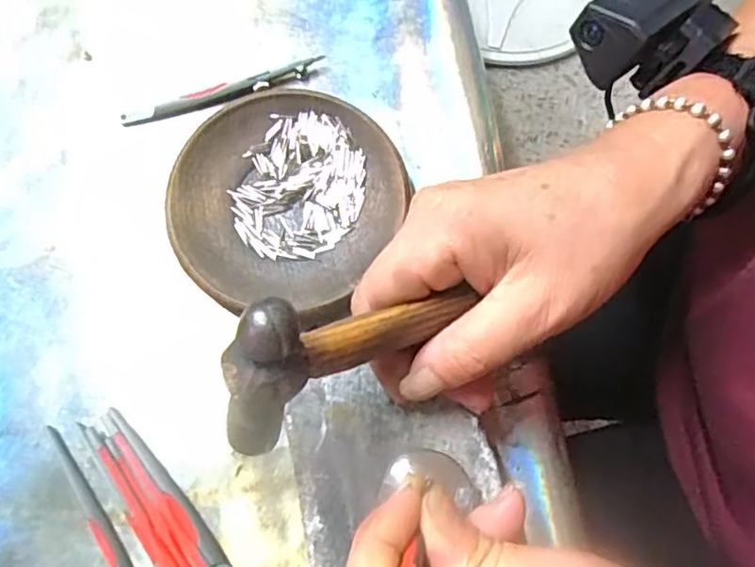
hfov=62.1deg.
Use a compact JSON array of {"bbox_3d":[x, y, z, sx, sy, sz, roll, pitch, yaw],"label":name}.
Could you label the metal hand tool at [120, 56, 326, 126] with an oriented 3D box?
[{"bbox_3d":[-0.080,-0.099,0.324,0.106,0.004,0.011,-16,76,-4],"label":"metal hand tool"}]

